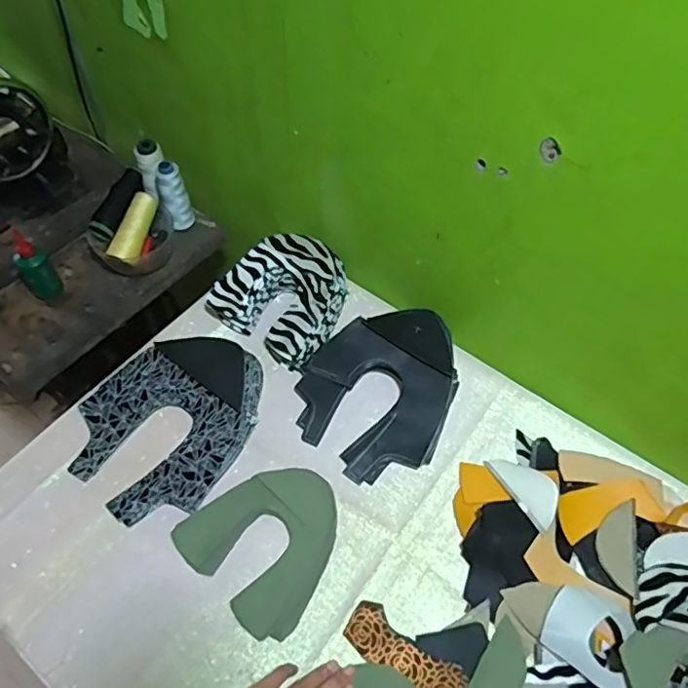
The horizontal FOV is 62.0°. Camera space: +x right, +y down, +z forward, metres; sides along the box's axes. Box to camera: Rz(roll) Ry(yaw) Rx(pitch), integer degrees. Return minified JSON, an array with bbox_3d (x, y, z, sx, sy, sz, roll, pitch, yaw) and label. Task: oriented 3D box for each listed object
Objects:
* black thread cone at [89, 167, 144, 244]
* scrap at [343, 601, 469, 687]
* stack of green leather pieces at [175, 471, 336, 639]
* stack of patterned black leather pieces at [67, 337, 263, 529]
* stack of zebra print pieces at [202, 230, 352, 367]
[{"bbox_3d":[-0.341,-0.211,0.867,0.041,0.034,0.123,15,61,12],"label":"black thread cone"},{"bbox_3d":[0.062,0.322,0.589,0.129,0.008,0.048,32,61,18],"label":"scrap"},{"bbox_3d":[-0.081,0.219,0.655,0.160,0.021,0.166,38,63,21],"label":"stack of green leather pieces"},{"bbox_3d":[-0.218,0.089,0.709,0.193,0.059,0.245,26,59,15],"label":"stack of patterned black leather pieces"},{"bbox_3d":[-0.081,-0.072,0.806,0.169,0.077,0.160,29,60,17],"label":"stack of zebra print pieces"}]

